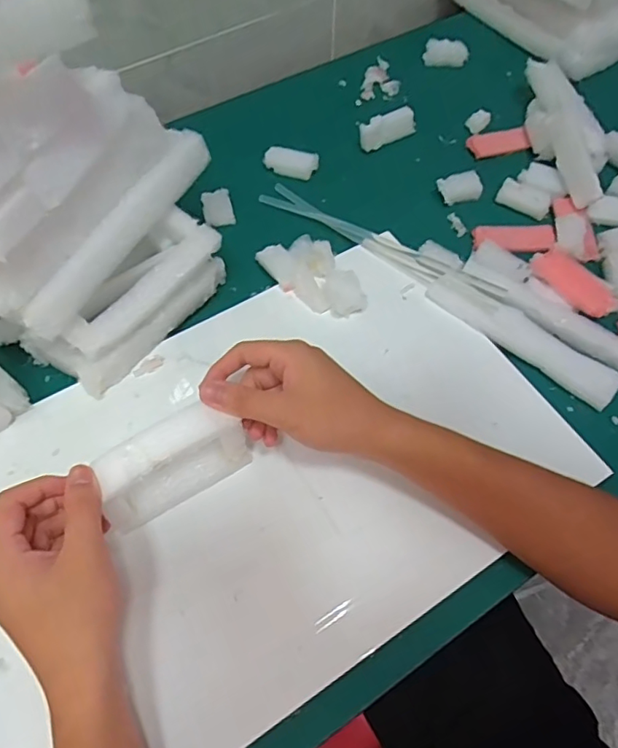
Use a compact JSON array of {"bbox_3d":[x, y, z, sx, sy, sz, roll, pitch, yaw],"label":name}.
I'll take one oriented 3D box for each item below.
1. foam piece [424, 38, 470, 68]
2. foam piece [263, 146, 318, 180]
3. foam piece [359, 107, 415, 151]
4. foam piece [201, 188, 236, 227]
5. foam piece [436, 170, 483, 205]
[{"bbox_3d":[0.176,-0.412,0.694,0.054,0.019,0.032,17,63,8],"label":"foam piece"},{"bbox_3d":[-0.021,-0.232,0.597,0.059,0.013,0.033,18,63,8],"label":"foam piece"},{"bbox_3d":[0.090,-0.278,0.617,0.065,0.029,0.020,-22,64,-13],"label":"foam piece"},{"bbox_3d":[-0.095,-0.174,0.567,0.030,0.006,0.043,-12,63,-8],"label":"foam piece"},{"bbox_3d":[0.160,-0.197,0.573,0.042,0.014,0.030,-9,62,-6],"label":"foam piece"}]

